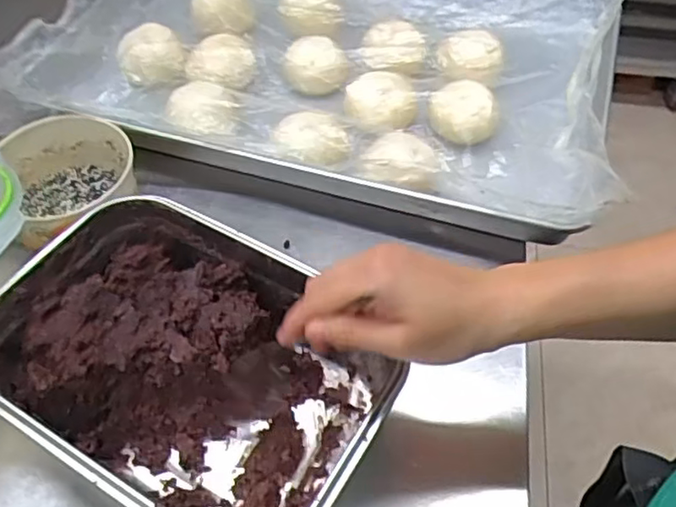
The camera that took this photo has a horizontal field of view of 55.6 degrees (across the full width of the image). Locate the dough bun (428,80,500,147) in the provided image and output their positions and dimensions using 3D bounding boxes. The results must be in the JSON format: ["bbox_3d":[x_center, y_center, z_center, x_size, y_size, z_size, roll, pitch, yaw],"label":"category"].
[{"bbox_3d":[0.134,-0.151,0.681,0.068,0.032,0.071,7,52,6],"label":"dough bun"}]

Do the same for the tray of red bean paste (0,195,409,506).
[{"bbox_3d":[-0.108,0.089,0.470,0.285,0.091,0.191,25,56,19],"label":"tray of red bean paste"}]

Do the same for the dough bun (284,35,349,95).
[{"bbox_3d":[-0.024,-0.215,0.735,0.070,0.031,0.068,3,52,3],"label":"dough bun"}]

